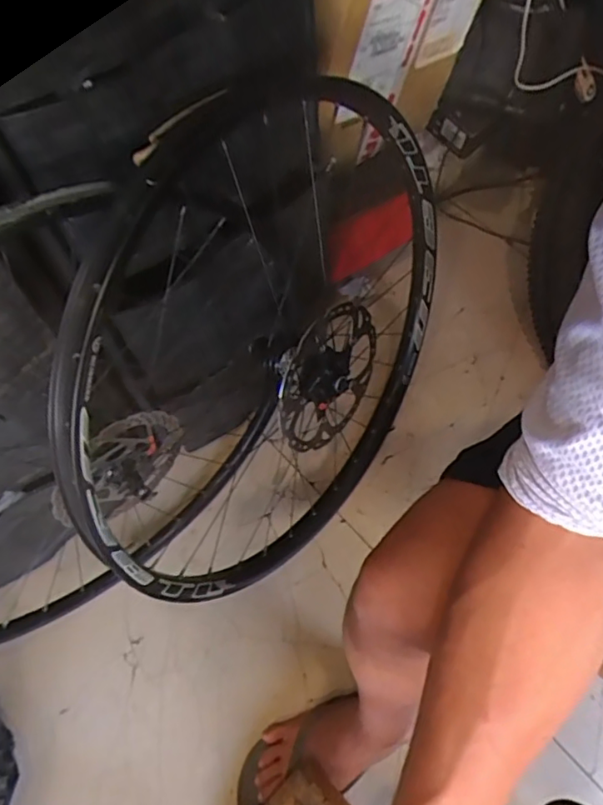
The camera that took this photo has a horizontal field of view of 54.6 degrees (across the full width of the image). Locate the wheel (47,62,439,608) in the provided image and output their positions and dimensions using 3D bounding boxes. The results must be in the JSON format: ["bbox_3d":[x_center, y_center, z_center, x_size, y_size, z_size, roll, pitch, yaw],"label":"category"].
[{"bbox_3d":[-0.018,-0.049,0.687,0.099,0.593,0.582,24,65,35],"label":"wheel"}]

